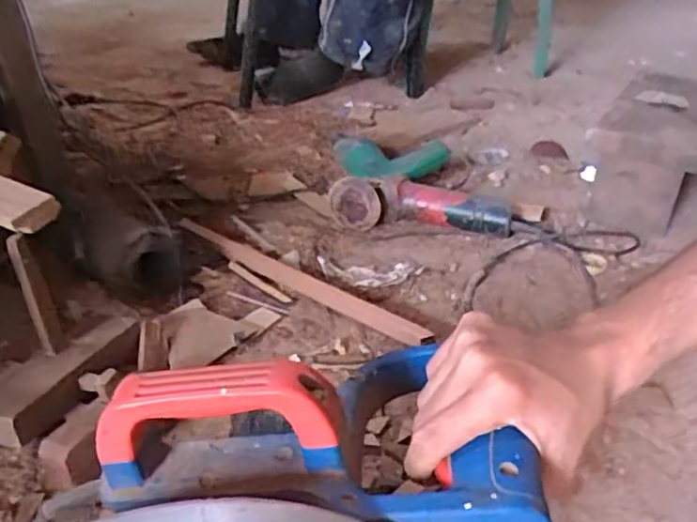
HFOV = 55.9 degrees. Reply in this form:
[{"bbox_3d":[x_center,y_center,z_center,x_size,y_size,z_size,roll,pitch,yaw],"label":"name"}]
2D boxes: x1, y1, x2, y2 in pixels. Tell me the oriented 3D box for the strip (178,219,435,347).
[{"bbox_3d":[-0.082,0.018,0.922,0.478,0.016,0.038,25,52,35],"label":"strip"}]

